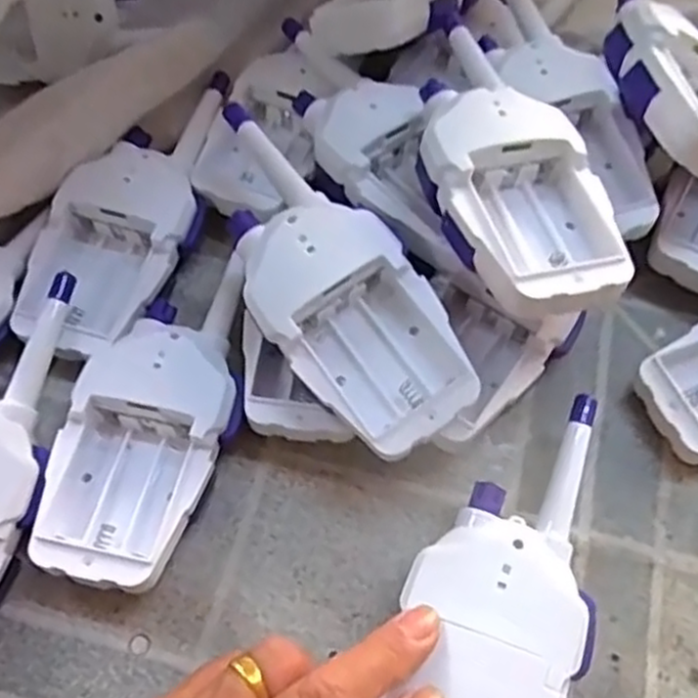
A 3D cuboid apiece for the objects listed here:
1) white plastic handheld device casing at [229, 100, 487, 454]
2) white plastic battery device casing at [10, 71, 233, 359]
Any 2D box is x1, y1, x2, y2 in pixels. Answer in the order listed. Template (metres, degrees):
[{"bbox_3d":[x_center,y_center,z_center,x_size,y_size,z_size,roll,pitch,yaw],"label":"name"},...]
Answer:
[{"bbox_3d":[-0.011,-0.031,0.293,0.059,0.021,0.153,-31,80,-14],"label":"white plastic handheld device casing"},{"bbox_3d":[-0.098,-0.067,0.346,0.059,0.029,0.153,24,66,12],"label":"white plastic battery device casing"}]

